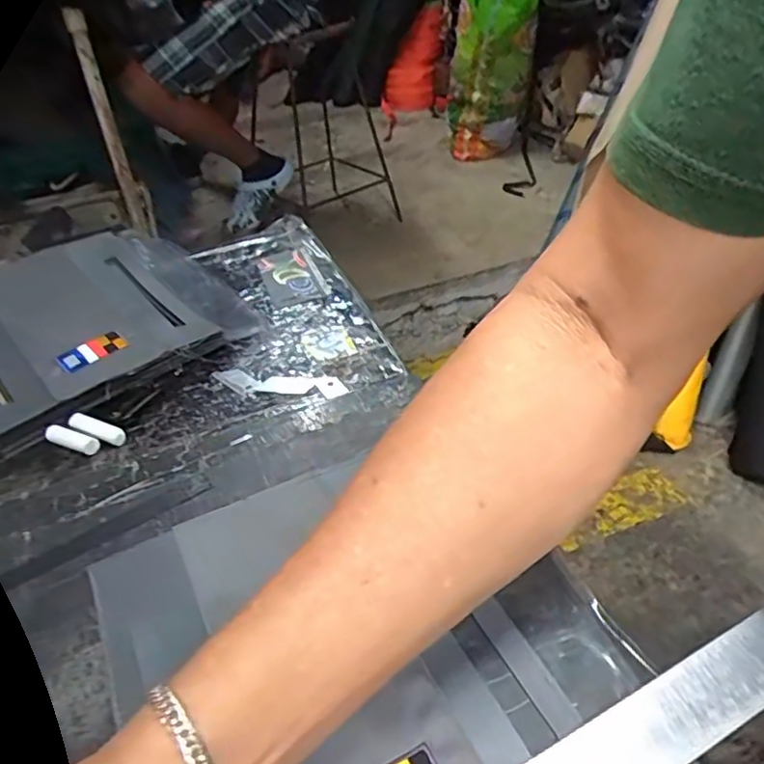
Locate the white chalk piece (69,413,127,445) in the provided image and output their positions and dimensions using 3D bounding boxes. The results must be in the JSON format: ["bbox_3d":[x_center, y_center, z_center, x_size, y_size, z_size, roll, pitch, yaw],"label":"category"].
[{"bbox_3d":[-0.204,0.033,0.438,0.049,0.008,0.012,15,43,24],"label":"white chalk piece"}]

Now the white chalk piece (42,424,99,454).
[{"bbox_3d":[-0.218,0.039,0.431,0.044,0.010,0.010,12,42,21],"label":"white chalk piece"}]

